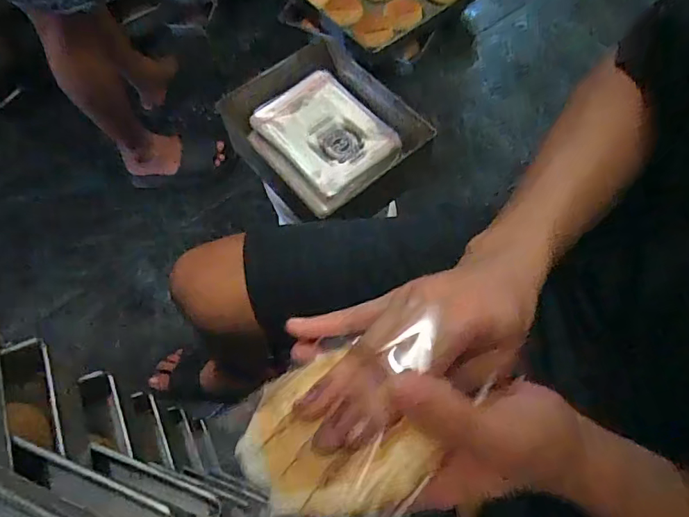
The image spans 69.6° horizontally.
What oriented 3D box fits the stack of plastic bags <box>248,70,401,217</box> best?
[{"bbox_3d":[-0.033,-0.182,0.753,0.168,0.040,0.196,-37,69,-14],"label":"stack of plastic bags"}]

